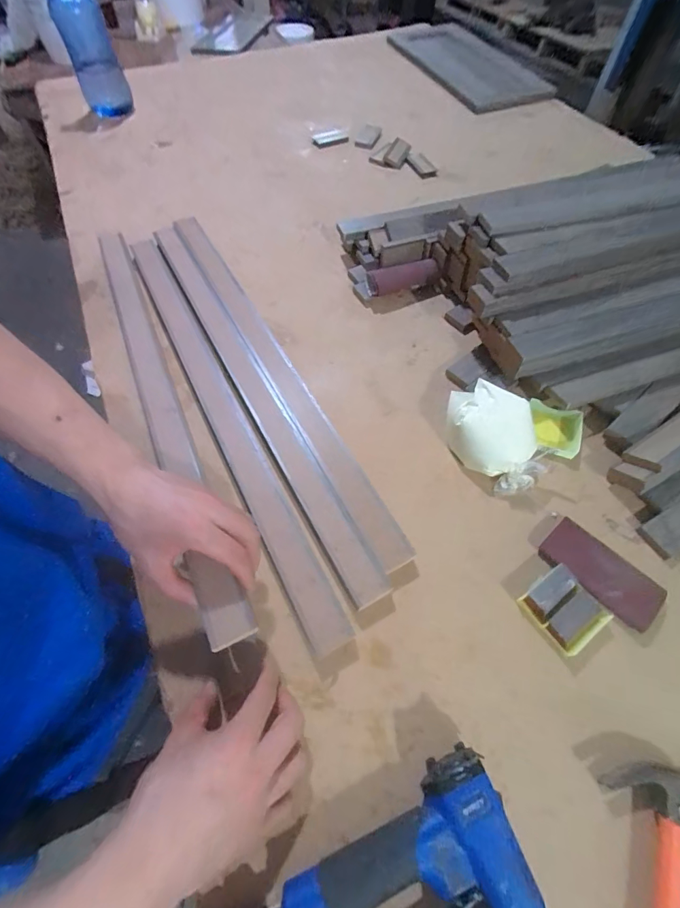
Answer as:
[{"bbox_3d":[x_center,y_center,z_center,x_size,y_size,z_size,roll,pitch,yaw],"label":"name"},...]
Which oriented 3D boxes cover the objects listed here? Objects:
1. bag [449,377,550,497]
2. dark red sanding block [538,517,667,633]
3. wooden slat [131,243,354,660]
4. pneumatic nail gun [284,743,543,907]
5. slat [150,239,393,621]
[{"bbox_3d":[0.182,-0.028,0.470,0.088,0.059,0.151,-36,66,-20],"label":"bag"},{"bbox_3d":[0.272,0.120,0.404,0.062,0.015,0.111,-40,67,-22],"label":"dark red sanding block"},{"bbox_3d":[-0.169,-0.073,0.515,0.046,0.030,0.676,-25,62,-15],"label":"wooden slat"},{"bbox_3d":[0.048,0.324,0.273,0.174,0.038,0.143,-14,60,-9],"label":"pneumatic nail gun"},{"bbox_3d":[-0.126,-0.117,0.530,0.047,0.011,0.674,-25,62,-15],"label":"slat"}]

